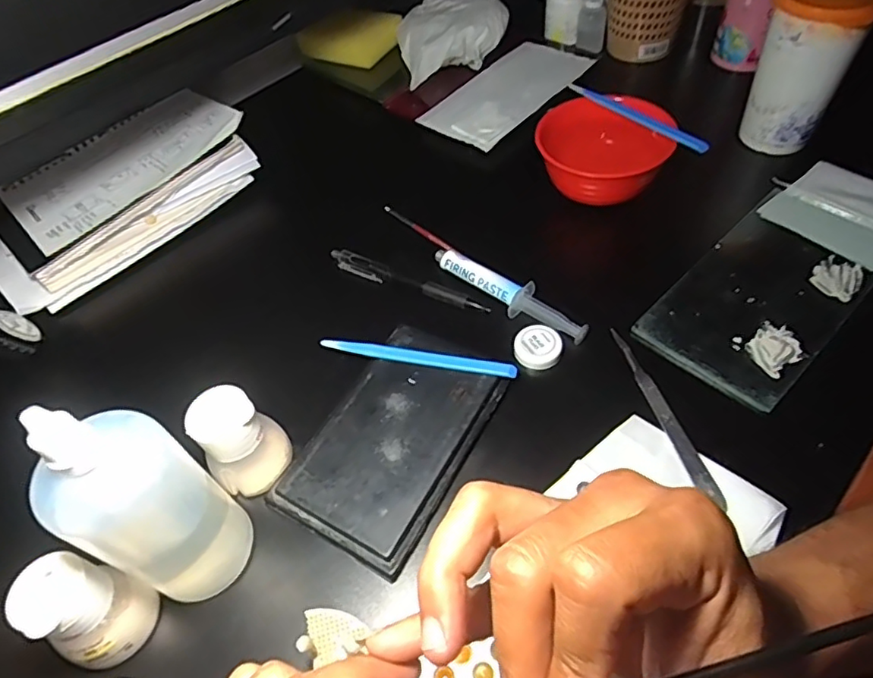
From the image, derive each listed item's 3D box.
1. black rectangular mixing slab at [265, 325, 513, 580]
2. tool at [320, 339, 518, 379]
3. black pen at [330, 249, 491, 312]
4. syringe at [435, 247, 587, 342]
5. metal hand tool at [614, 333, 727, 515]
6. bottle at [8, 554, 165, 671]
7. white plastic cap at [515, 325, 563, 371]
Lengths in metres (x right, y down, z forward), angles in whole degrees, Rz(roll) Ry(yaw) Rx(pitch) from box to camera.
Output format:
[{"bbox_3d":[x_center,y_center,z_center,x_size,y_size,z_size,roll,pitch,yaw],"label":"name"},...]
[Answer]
[{"bbox_3d":[-0.025,0.058,0.365,0.094,0.007,0.154,24,60,20],"label":"black rectangular mixing slab"},{"bbox_3d":[-0.014,0.012,0.393,0.137,0.007,0.011,10,57,11],"label":"tool"},{"bbox_3d":[-0.026,-0.045,0.453,0.144,0.014,0.013,24,60,20],"label":"black pen"},{"bbox_3d":[0.052,-0.038,0.427,0.137,0.013,0.022,38,66,26],"label":"syringe"},{"bbox_3d":[0.143,0.044,0.363,0.012,0.005,0.130,-15,55,-6],"label":"metal hand tool"},{"bbox_3d":[-0.180,0.140,0.293,0.043,0.058,0.043,13,57,13],"label":"bottle"},{"bbox_3d":[0.071,0.005,0.400,0.032,0.009,0.033,-2,55,3],"label":"white plastic cap"}]

